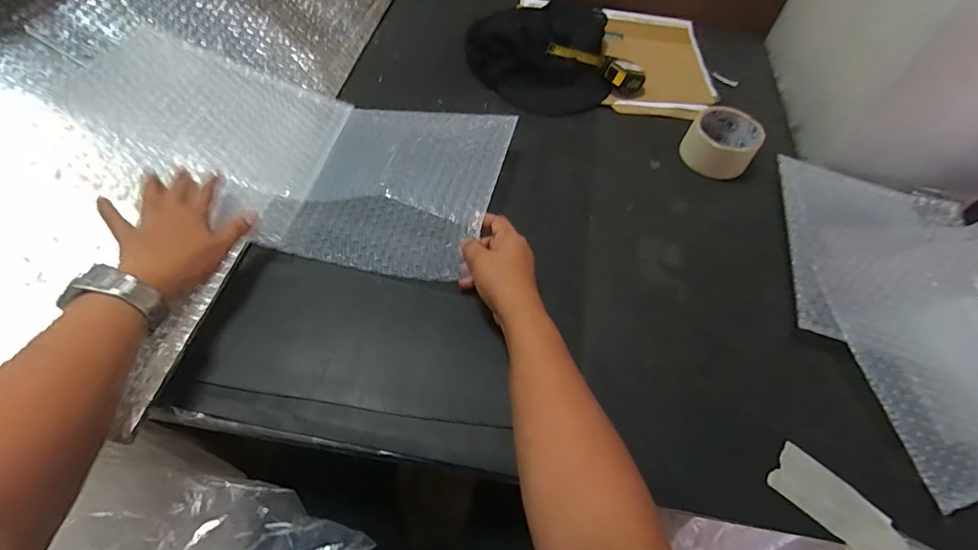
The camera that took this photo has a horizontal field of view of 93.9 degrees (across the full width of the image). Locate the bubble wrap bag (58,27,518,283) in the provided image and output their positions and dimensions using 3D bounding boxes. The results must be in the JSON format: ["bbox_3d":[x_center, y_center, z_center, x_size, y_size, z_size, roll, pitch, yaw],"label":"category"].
[{"bbox_3d":[-0.214,-0.150,0.515,0.443,0.068,0.226,21,57,1],"label":"bubble wrap bag"}]

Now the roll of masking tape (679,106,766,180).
[{"bbox_3d":[0.307,-0.174,0.602,0.086,0.043,0.094,2,56,-4],"label":"roll of masking tape"}]

